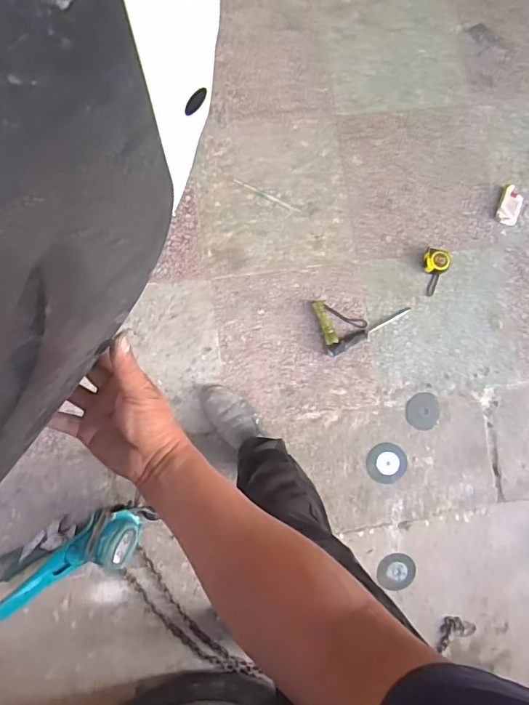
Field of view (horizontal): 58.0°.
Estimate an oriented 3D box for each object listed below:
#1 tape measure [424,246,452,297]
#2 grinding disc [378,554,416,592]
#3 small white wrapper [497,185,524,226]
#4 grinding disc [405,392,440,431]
[{"bbox_3d":[0.445,-0.217,1.259,0.071,0.042,0.120,25,84,-5],"label":"tape measure"},{"bbox_3d":[0.349,0.581,1.265,0.090,0.014,0.105,41,95,-2],"label":"grinding disc"},{"bbox_3d":[0.677,-0.403,1.310,0.057,0.020,0.108,14,85,-6],"label":"small white wrapper"},{"bbox_3d":[0.421,0.156,1.269,0.091,0.007,0.097,0,87,-7],"label":"grinding disc"}]

